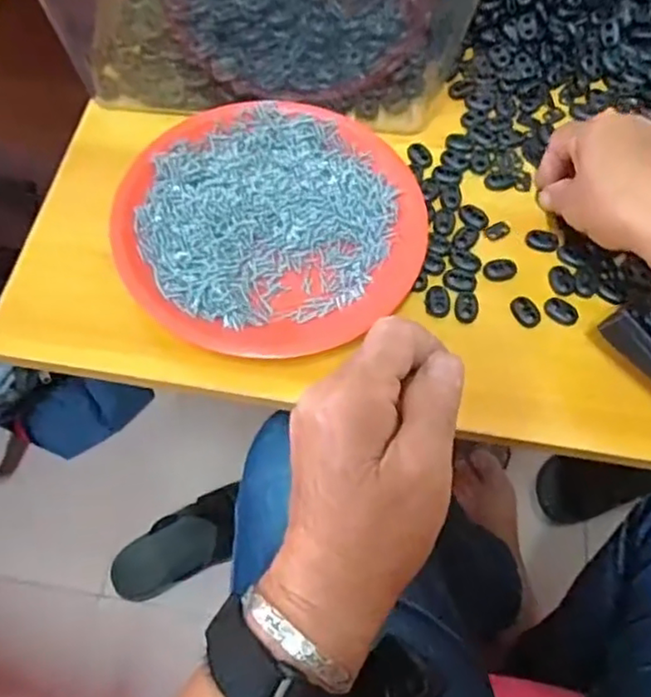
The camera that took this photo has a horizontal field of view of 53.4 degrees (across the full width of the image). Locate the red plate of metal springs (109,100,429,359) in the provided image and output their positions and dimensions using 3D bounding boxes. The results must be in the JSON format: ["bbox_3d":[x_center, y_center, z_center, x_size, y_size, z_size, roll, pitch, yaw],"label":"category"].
[{"bbox_3d":[-0.035,-0.083,0.417,0.188,0.018,0.178,1,63,-2],"label":"red plate of metal springs"}]

